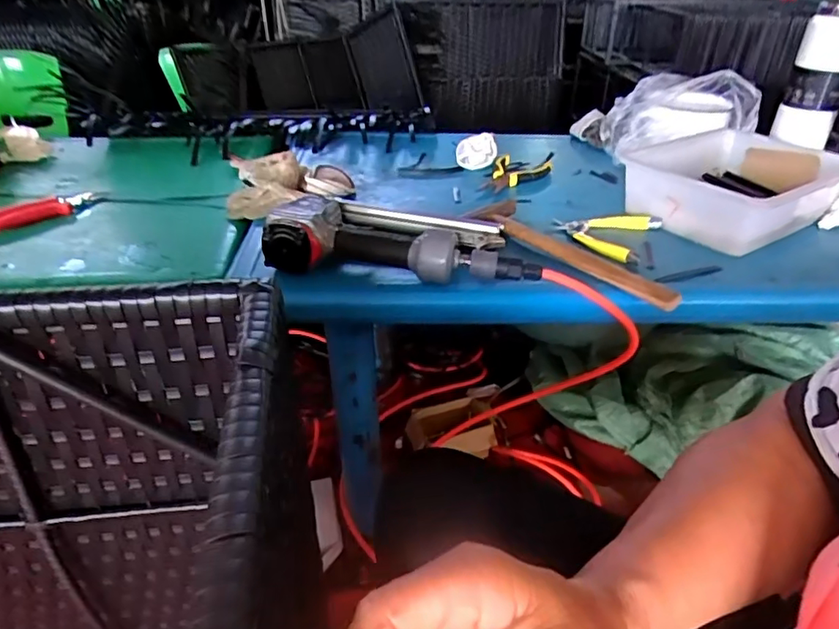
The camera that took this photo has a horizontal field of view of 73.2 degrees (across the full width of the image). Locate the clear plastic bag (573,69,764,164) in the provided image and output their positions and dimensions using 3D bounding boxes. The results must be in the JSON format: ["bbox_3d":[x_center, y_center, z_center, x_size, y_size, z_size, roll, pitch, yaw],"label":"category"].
[{"bbox_3d":[0.402,-0.343,0.941,0.273,0.097,0.162,-9,32,14],"label":"clear plastic bag"}]

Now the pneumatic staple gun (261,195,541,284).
[{"bbox_3d":[-0.015,-0.088,0.625,0.277,0.069,0.143,4,34,3],"label":"pneumatic staple gun"}]

